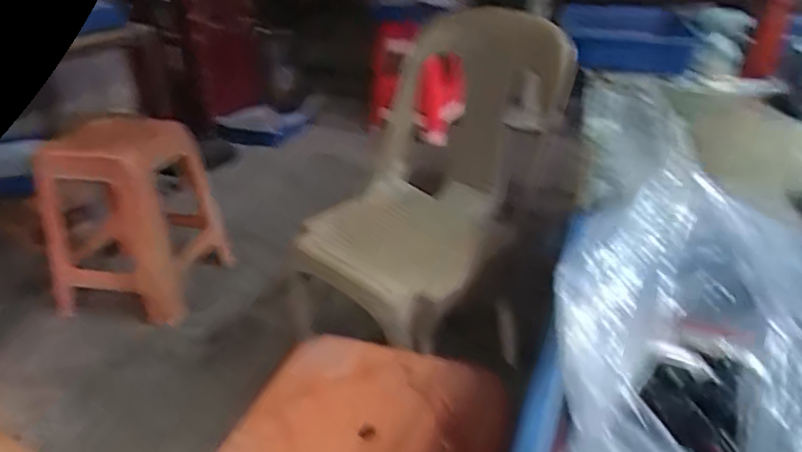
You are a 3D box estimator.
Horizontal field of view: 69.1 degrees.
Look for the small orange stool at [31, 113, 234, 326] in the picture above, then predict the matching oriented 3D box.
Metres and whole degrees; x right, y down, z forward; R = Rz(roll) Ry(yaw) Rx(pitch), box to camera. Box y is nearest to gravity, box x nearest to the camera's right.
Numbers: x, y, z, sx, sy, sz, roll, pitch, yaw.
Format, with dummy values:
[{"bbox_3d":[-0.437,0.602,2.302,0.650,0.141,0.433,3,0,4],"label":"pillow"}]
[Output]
[{"bbox_3d":[-0.745,-0.040,1.623,0.396,0.475,0.413,8,30,17],"label":"small orange stool"}]

